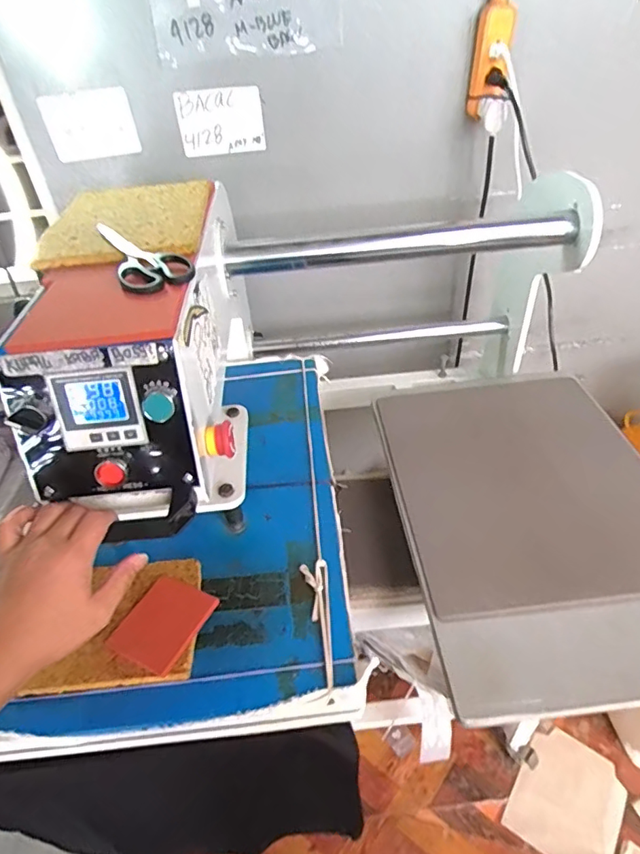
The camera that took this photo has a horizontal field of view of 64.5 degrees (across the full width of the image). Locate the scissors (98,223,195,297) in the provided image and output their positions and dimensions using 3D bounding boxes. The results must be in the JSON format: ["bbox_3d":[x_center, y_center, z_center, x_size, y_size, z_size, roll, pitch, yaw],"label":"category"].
[{"bbox_3d":[-0.182,-0.180,0.530,0.070,0.016,0.148,-19,43,-18],"label":"scissors"}]

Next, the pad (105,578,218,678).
[{"bbox_3d":[-0.170,0.211,0.548,0.081,0.008,0.091,14,46,25],"label":"pad"}]

